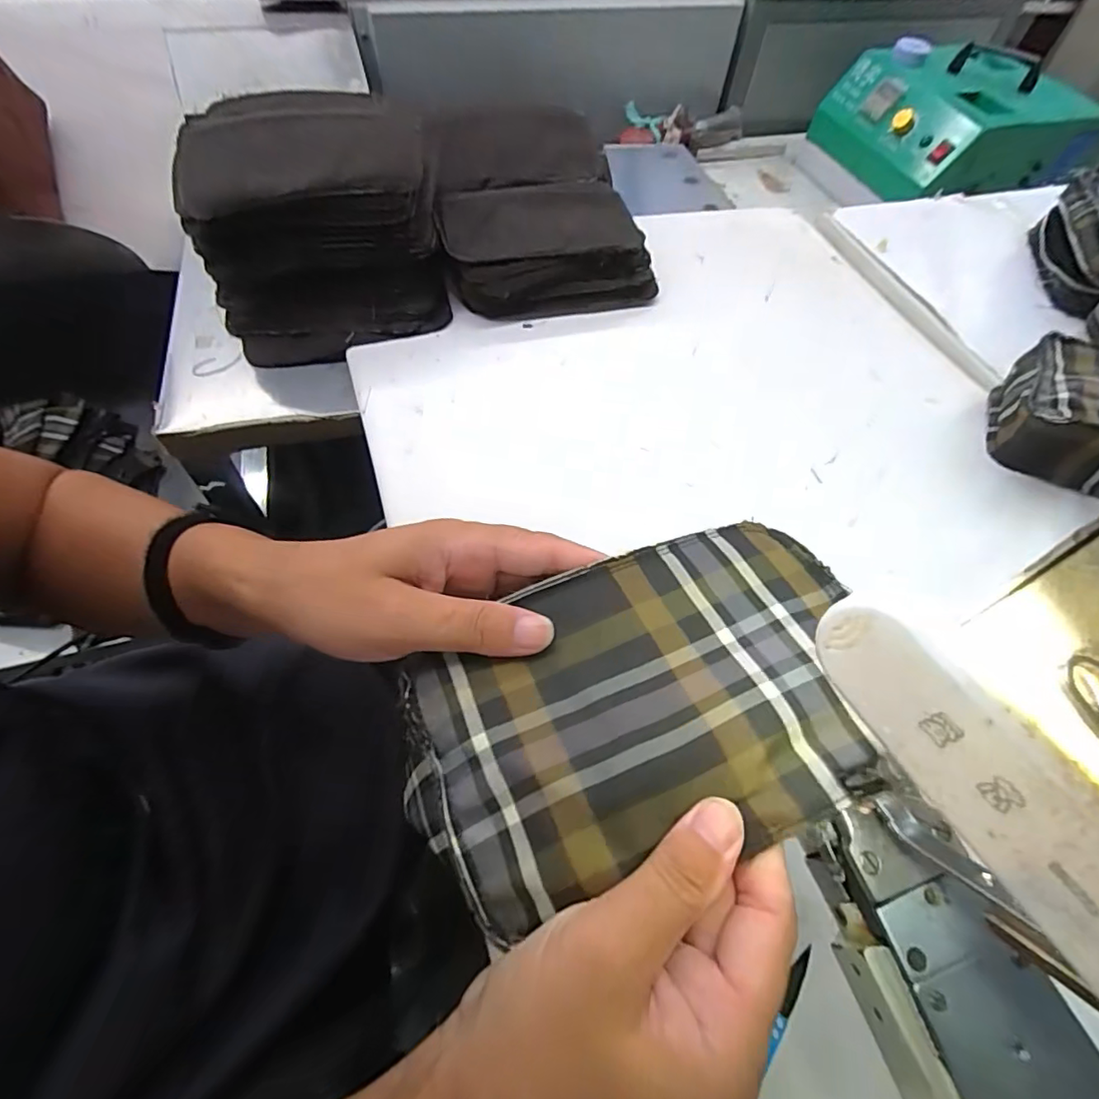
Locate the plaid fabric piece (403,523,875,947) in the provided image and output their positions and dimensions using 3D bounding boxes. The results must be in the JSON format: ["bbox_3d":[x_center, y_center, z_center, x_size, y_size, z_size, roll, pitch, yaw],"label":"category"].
[{"bbox_3d":[0.039,0.059,0.227,0.191,0.029,0.122,-14,60,-13],"label":"plaid fabric piece"}]

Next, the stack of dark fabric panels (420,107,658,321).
[{"bbox_3d":[-0.023,-0.362,0.585,0.207,0.087,0.276,-11,60,-11],"label":"stack of dark fabric panels"}]

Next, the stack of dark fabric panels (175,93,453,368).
[{"bbox_3d":[-0.209,-0.288,0.490,0.195,0.129,0.177,-22,62,-17],"label":"stack of dark fabric panels"}]

